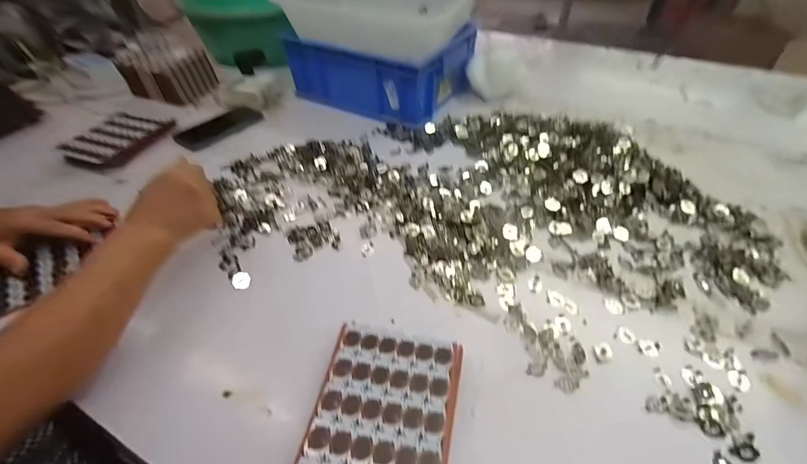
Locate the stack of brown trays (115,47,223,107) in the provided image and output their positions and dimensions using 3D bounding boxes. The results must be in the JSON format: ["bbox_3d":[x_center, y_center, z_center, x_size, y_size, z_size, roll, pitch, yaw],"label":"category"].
[{"bbox_3d":[-0.524,-0.362,0.803,0.156,0.094,0.115,14,48,15],"label":"stack of brown trays"}]

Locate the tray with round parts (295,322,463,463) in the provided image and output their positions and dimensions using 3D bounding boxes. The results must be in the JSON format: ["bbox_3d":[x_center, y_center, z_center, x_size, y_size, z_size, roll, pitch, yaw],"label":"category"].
[{"bbox_3d":[-0.017,0.166,0.320,0.118,0.039,0.155,9,46,10],"label":"tray with round parts"}]

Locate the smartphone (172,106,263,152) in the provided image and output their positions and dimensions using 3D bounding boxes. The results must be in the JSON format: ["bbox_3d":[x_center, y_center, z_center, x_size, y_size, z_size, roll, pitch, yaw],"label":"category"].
[{"bbox_3d":[-0.367,-0.210,0.720,0.088,0.006,0.166,25,51,24],"label":"smartphone"}]

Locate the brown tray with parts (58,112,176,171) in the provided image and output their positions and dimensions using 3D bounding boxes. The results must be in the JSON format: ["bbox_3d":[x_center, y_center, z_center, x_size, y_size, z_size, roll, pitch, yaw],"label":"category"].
[{"bbox_3d":[-0.523,-0.168,0.661,0.114,0.029,0.163,10,47,11],"label":"brown tray with parts"}]

